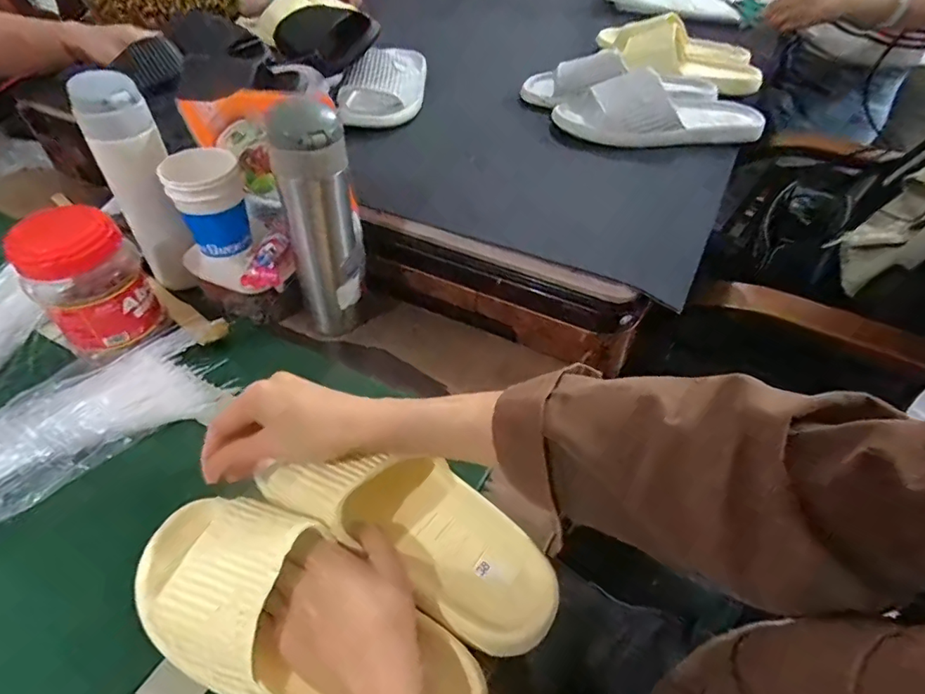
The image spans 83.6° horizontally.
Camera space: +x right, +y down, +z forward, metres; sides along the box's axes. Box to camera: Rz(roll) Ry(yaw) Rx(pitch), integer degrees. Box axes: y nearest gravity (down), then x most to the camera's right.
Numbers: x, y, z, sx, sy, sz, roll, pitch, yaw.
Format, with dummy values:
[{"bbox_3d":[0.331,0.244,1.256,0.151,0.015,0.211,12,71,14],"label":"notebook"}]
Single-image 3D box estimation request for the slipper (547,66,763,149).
[{"bbox_3d":[0.259,-0.306,0.663,0.267,0.069,0.098,0,46,-2],"label":"slipper"}]

